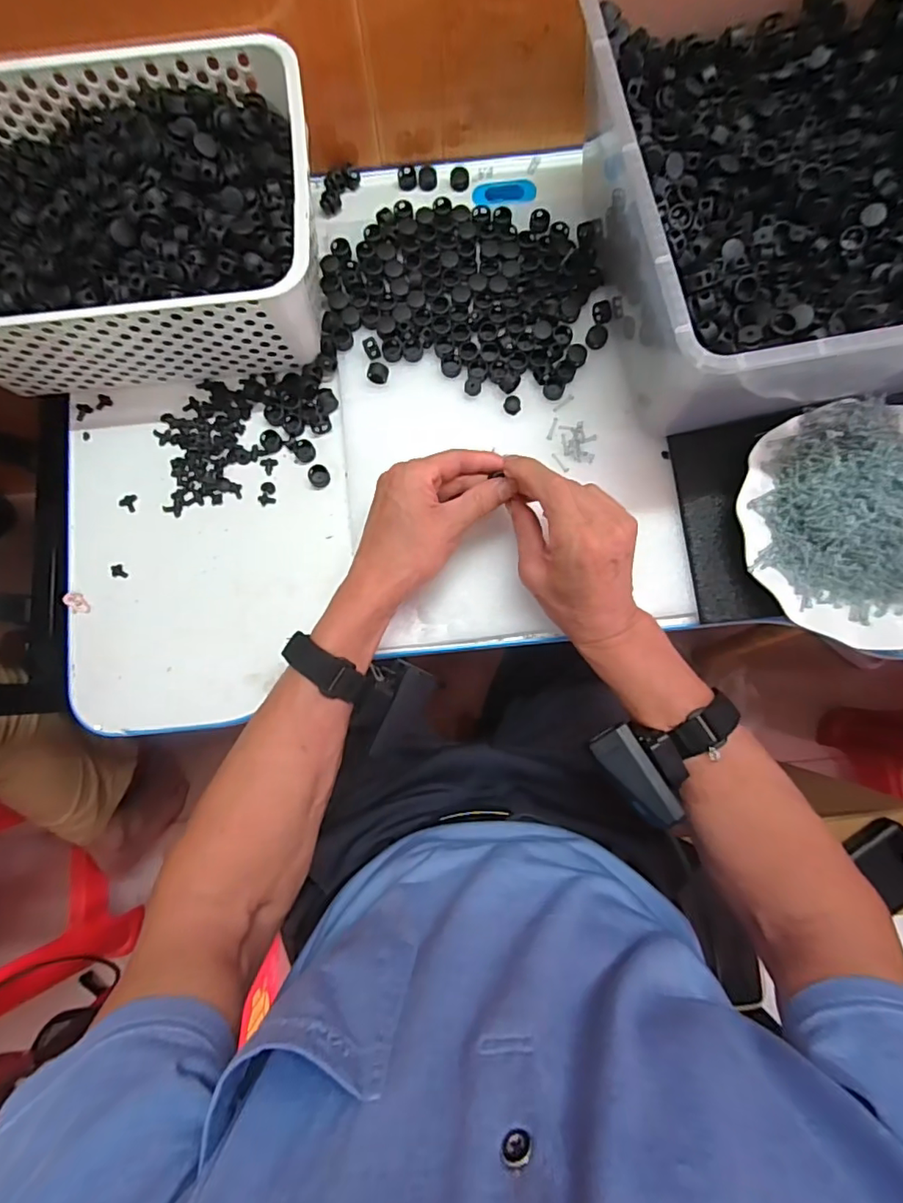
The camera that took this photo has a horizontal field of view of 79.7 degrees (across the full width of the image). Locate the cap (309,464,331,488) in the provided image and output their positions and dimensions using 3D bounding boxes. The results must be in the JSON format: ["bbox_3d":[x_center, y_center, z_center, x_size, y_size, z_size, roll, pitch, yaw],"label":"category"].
[{"bbox_3d":[-0.110,-0.105,0.451,0.017,0.004,0.020,-26,82,-2],"label":"cap"}]

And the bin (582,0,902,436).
[{"bbox_3d":[0.250,-0.283,0.383,0.295,0.145,0.296,-11,82,0],"label":"bin"}]

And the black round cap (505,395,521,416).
[{"bbox_3d":[0.051,-0.163,0.448,0.014,0.005,0.014,0,82,2],"label":"black round cap"}]

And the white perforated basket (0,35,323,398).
[{"bbox_3d":[-0.253,-0.286,0.424,0.304,0.110,0.203,-6,82,1],"label":"white perforated basket"}]

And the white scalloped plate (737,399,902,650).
[{"bbox_3d":[0.309,-0.057,0.408,0.175,0.039,0.176,0,82,2],"label":"white scalloped plate"}]

